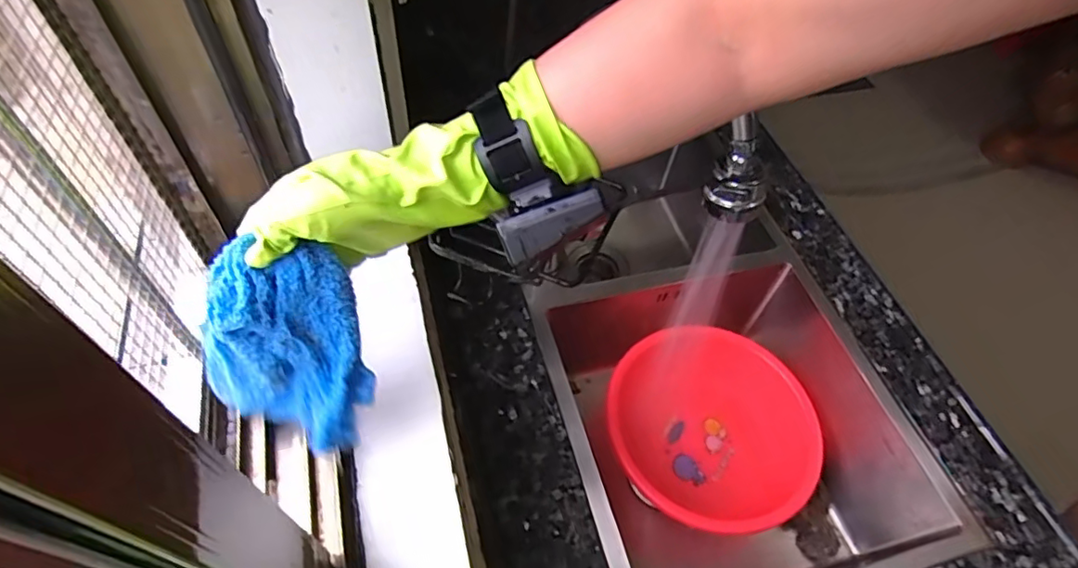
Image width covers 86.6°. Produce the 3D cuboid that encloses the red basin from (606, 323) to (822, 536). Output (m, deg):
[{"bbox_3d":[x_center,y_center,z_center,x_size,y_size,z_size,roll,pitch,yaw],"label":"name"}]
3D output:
[{"bbox_3d":[0.234,0.203,0.795,0.253,0.122,0.266,2,54,-3],"label":"red basin"}]

